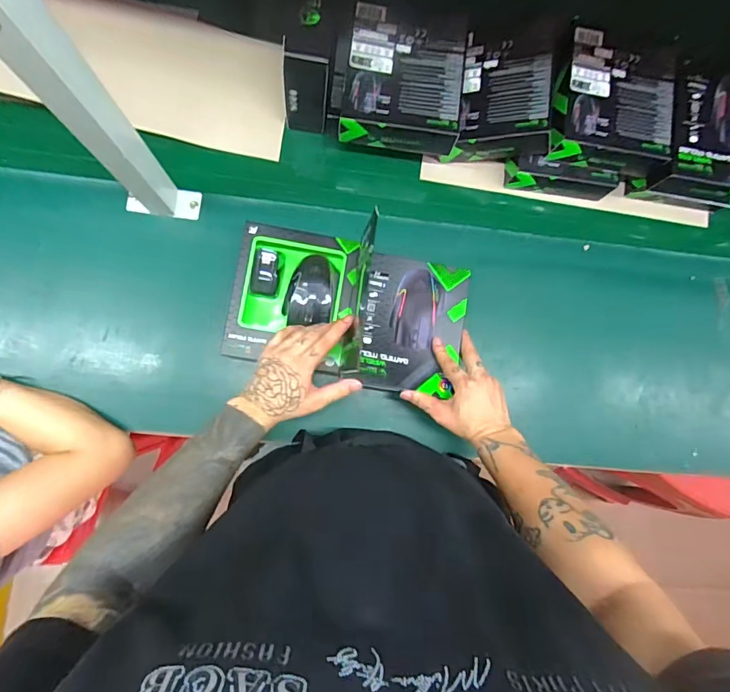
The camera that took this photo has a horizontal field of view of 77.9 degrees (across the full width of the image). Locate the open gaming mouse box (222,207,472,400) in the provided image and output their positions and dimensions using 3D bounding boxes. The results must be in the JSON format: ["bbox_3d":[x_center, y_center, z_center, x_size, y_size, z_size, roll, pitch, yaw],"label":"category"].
[{"bbox_3d":[-0.021,-0.059,0.622,0.303,0.068,0.210,10,83,-5],"label":"open gaming mouse box"}]

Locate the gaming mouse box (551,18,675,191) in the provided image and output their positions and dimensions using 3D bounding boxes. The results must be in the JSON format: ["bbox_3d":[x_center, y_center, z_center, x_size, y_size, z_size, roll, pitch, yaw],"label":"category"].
[{"bbox_3d":[0.349,-0.340,0.643,0.182,0.065,0.180,7,83,-5],"label":"gaming mouse box"}]

